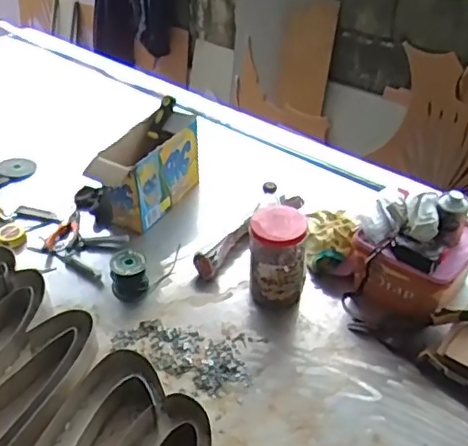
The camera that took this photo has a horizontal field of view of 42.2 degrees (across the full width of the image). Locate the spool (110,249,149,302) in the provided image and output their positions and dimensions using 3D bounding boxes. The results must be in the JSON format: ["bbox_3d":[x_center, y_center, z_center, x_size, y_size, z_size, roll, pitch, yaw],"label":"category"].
[{"bbox_3d":[-0.197,0.101,1.148,0.064,0.075,0.081,-7,40,-8],"label":"spool"}]

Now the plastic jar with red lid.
[{"bbox_3d":[0.081,0.063,1.118,0.103,0.171,0.110,2,39,3],"label":"plastic jar with red lid"}]

